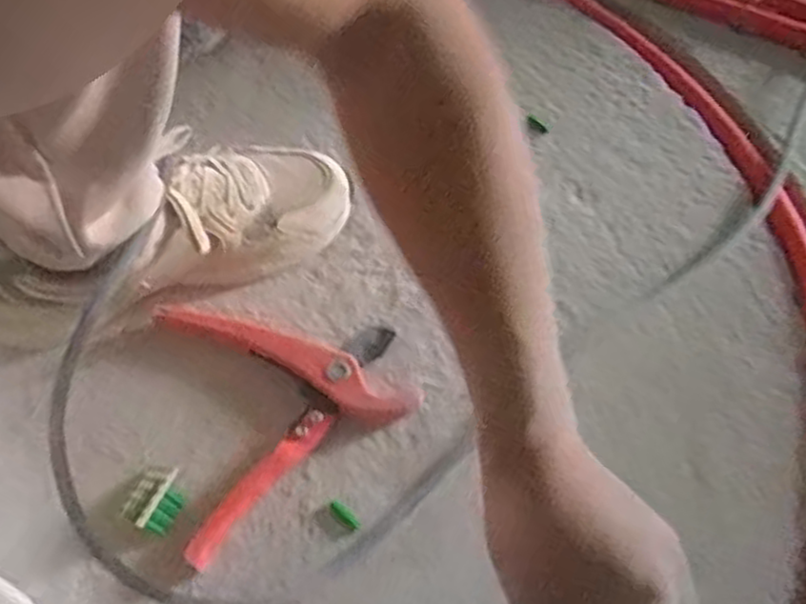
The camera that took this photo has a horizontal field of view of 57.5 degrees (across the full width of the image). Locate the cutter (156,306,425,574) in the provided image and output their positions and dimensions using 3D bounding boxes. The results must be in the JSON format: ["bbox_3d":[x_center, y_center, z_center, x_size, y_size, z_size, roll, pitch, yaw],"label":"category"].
[{"bbox_3d":[-0.078,0.065,0.513,0.163,0.020,0.184,-16,56,-7],"label":"cutter"}]

